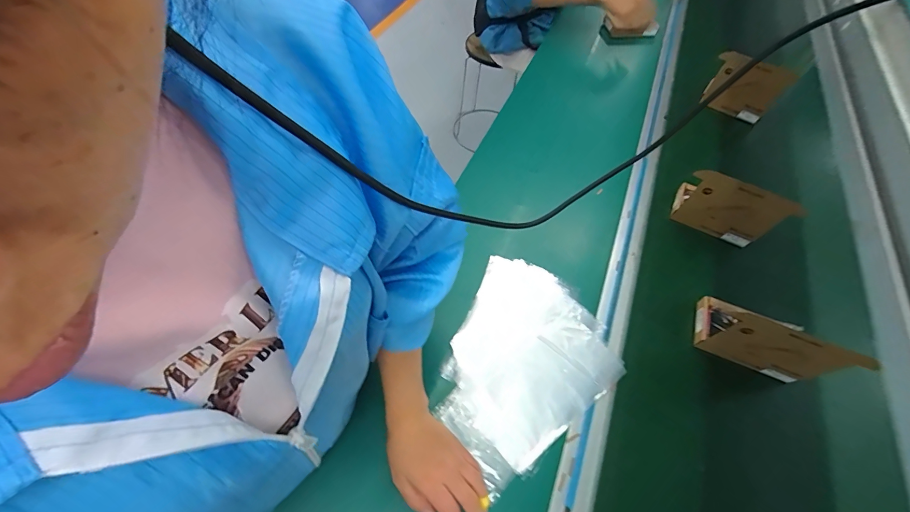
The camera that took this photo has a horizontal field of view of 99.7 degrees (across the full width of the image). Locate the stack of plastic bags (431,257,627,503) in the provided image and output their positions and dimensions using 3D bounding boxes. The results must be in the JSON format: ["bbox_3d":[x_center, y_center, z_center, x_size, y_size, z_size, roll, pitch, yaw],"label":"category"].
[{"bbox_3d":[0.083,0.132,0.540,0.261,0.009,0.229,-33,64,-24],"label":"stack of plastic bags"}]

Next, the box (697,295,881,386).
[{"bbox_3d":[0.425,0.100,0.517,0.136,0.121,0.079,27,59,15],"label":"box"}]

